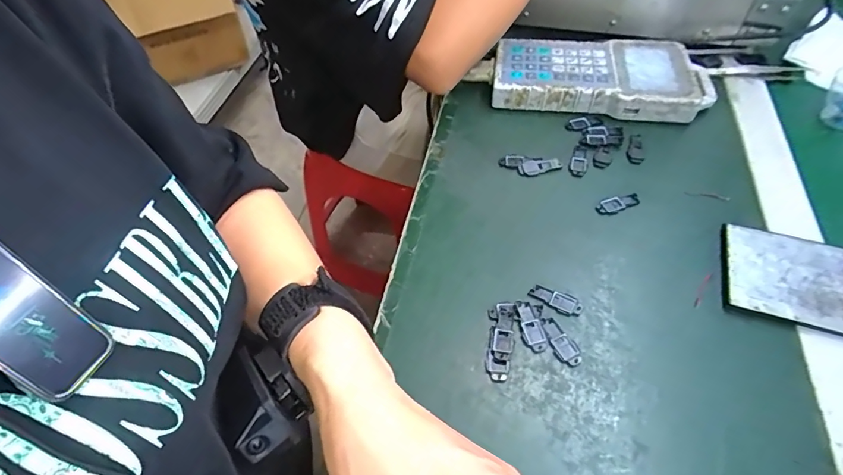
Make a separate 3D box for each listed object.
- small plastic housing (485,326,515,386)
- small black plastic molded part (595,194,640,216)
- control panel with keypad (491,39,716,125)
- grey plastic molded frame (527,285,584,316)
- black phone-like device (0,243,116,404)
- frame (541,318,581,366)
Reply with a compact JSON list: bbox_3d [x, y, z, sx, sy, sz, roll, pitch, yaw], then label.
[{"bbox_3d":[0.056,0.082,0.335,0.017,0.004,0.040,9,53,11],"label":"small plastic housing"},{"bbox_3d":[0.174,-0.030,0.418,0.039,0.004,0.014,-18,53,-10],"label":"small black plastic molded part"},{"bbox_3d":[0.193,-0.176,0.510,0.221,0.034,0.105,6,53,9],"label":"control panel with keypad"},{"bbox_3d":[0.102,0.047,0.359,0.040,0.004,0.016,21,56,19],"label":"grey plastic molded frame"},{"bbox_3d":[-0.127,0.022,0.143,0.009,0.064,0.025,6,46,46],"label":"black phone-like device"},{"bbox_3d":[0.100,0.075,0.339,0.015,0.004,0.037,-24,54,-14],"label":"frame"}]

